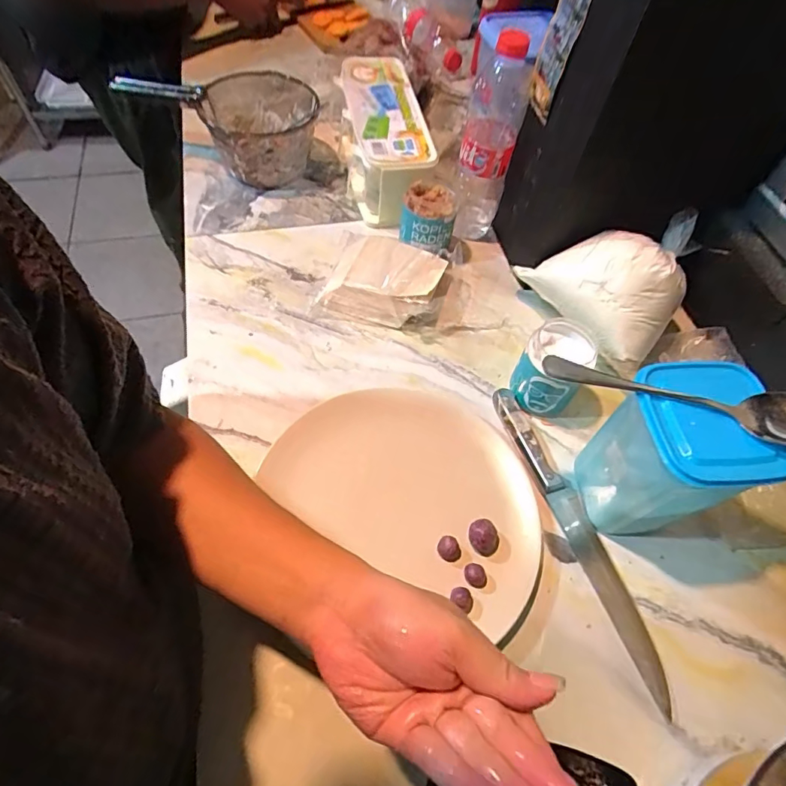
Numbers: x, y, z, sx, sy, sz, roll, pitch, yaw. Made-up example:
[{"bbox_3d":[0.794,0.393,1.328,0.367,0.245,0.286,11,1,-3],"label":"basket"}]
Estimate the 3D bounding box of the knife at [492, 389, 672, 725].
[{"bbox_3d":[0.170,0.121,0.448,0.033,0.019,0.292,-17,61,-15],"label":"knife"}]

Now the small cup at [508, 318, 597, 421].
[{"bbox_3d":[0.160,-0.022,0.499,0.064,0.078,0.069,2,58,-3],"label":"small cup"}]

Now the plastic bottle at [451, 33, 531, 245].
[{"bbox_3d":[0.110,-0.286,0.568,0.058,0.226,0.077,17,59,6],"label":"plastic bottle"}]

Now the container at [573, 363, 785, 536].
[{"bbox_3d":[0.220,0.056,0.412,0.084,0.156,0.096,-7,59,-9],"label":"container"}]

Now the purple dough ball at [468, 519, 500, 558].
[{"bbox_3d":[0.079,0.126,0.429,0.026,0.019,0.028,2,58,-3],"label":"purple dough ball"}]

